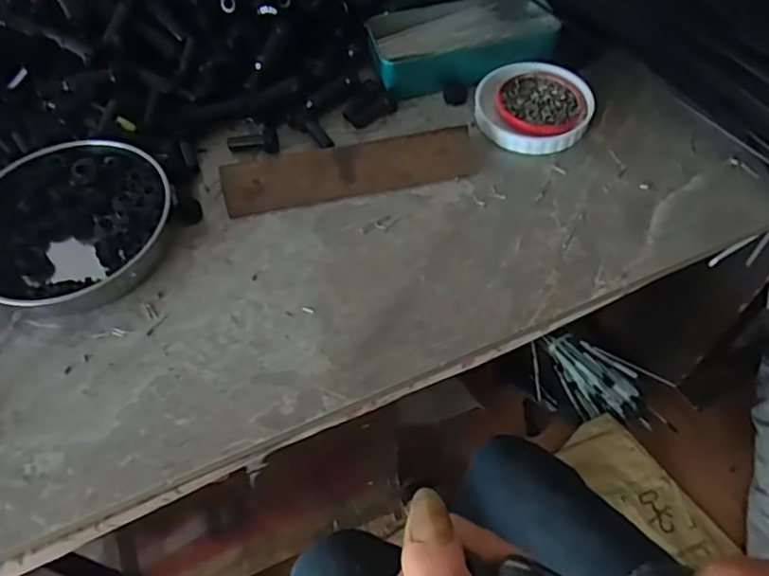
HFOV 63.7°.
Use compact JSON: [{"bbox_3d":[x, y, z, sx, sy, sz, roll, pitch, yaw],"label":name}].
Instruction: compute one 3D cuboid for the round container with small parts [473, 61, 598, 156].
[{"bbox_3d":[0.116,-0.143,0.483,0.087,0.013,0.089,-2,56,2],"label":"round container with small parts"}]

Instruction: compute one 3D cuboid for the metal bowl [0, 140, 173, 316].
[{"bbox_3d":[-0.216,-0.041,0.430,0.133,0.035,0.138,33,64,23],"label":"metal bowl"}]

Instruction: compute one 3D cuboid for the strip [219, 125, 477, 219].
[{"bbox_3d":[-0.024,-0.085,0.446,0.179,0.037,0.009,-10,13,-3],"label":"strip"}]

